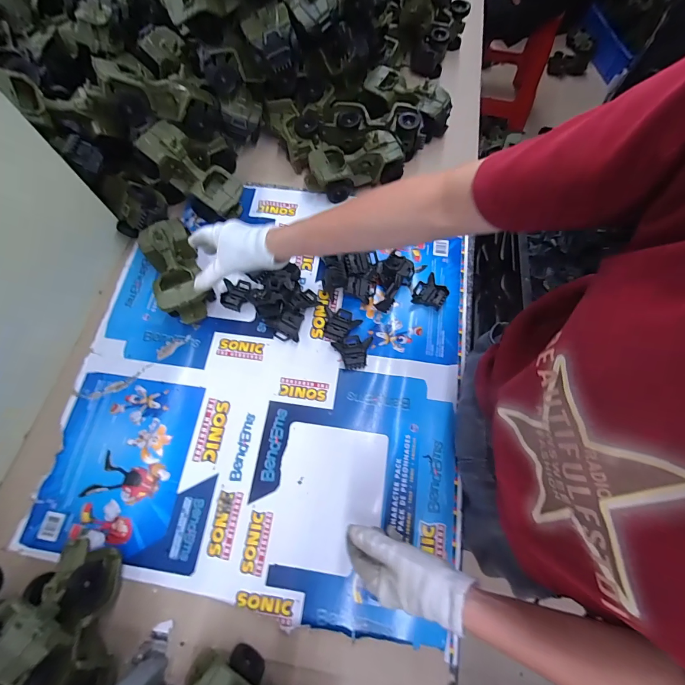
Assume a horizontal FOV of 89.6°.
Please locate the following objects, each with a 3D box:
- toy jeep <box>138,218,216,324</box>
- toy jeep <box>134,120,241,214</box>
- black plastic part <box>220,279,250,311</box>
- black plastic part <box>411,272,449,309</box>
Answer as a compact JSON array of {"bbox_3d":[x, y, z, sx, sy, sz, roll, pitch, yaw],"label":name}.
[{"bbox_3d":[-0.281,-0.120,0.580,0.076,0.061,0.181,-21,75,-6],"label":"toy jeep"},{"bbox_3d":[-0.266,-0.305,0.618,0.178,0.065,0.078,34,74,-22],"label":"toy jeep"},{"bbox_3d":[-0.189,-0.085,0.610,0.043,0.013,0.056,12,71,5],"label":"black plastic part"},{"bbox_3d":[0.155,-0.092,0.604,0.057,0.023,0.060,13,71,5],"label":"black plastic part"}]

